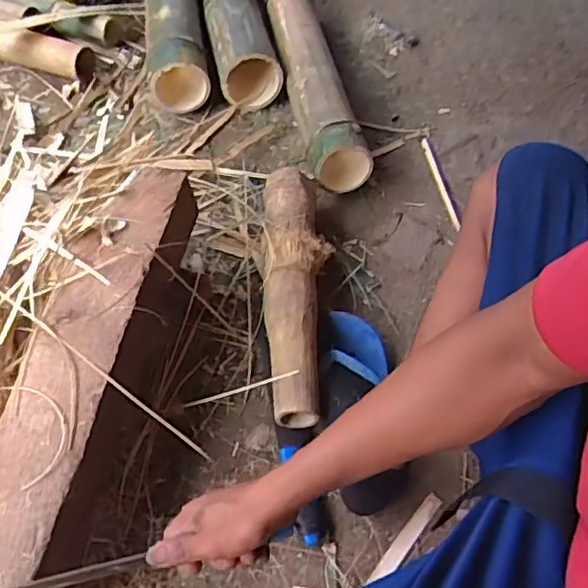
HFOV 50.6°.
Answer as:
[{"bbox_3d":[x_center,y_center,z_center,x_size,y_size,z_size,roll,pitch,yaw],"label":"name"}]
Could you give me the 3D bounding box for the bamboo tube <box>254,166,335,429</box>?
[{"bbox_3d":[-0.002,-0.010,0.926,0.101,0.076,0.433,4,54,-3],"label":"bamboo tube"}]

